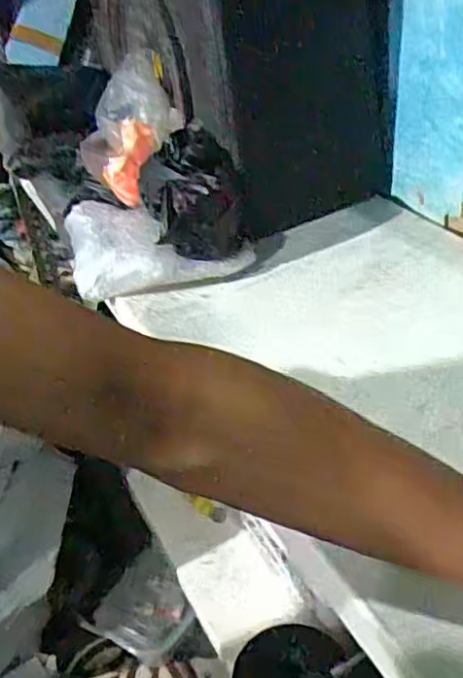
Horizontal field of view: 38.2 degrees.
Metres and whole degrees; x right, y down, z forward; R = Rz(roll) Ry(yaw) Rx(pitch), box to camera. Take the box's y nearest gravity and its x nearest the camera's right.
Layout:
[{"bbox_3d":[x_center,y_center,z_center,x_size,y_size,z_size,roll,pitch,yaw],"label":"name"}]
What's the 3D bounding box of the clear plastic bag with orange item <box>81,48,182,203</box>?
[{"bbox_3d":[-0.134,-0.279,0.875,0.123,0.136,0.163,-22,37,-23],"label":"clear plastic bag with orange item"}]

